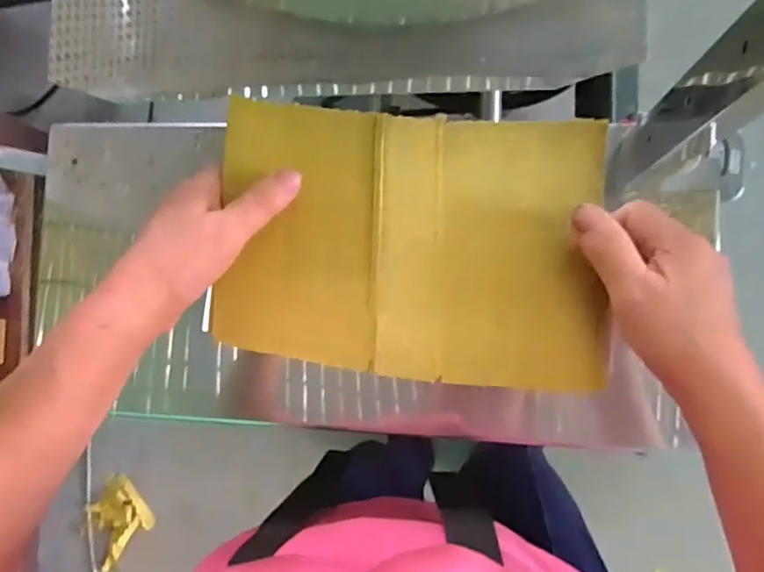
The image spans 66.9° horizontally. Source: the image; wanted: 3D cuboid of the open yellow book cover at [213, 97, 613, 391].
[{"bbox_3d":[0.016,-0.026,0.355,0.233,0.011,0.159,5,87,8],"label":"open yellow book cover"}]

